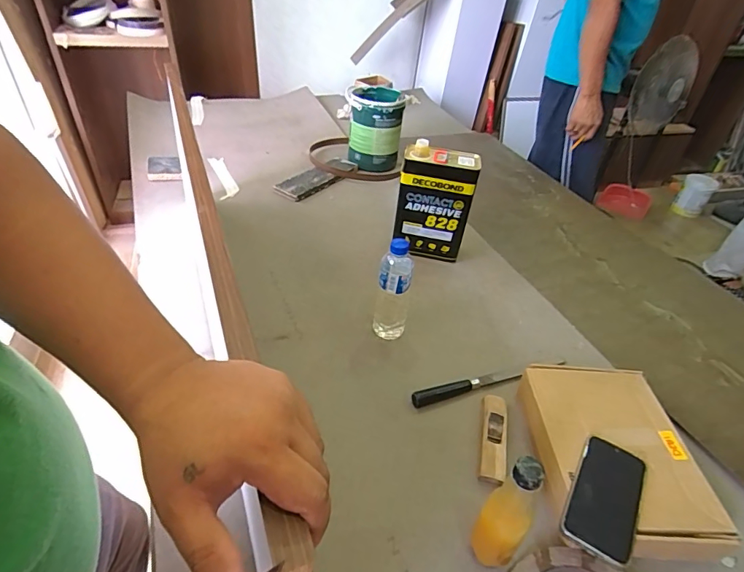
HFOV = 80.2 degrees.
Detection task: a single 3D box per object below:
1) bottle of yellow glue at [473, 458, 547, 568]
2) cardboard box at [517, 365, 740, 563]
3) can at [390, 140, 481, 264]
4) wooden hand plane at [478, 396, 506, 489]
[{"bbox_3d":[0.155,0.266,0.514,0.057,0.190,0.051,28,44,25],"label":"bottle of yellow glue"},{"bbox_3d":[0.340,0.246,0.656,0.218,0.077,0.277,3,40,-3],"label":"cardboard box"},{"bbox_3d":[0.143,-0.189,1.031,0.168,0.242,0.094,10,39,7],"label":"can"},{"bbox_3d":[0.189,0.237,0.689,0.039,0.026,0.159,11,39,9],"label":"wooden hand plane"}]

